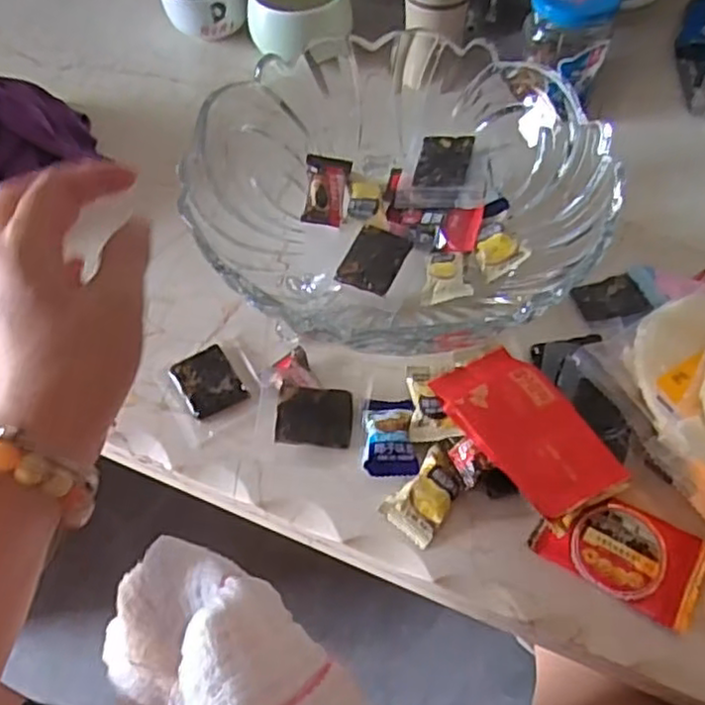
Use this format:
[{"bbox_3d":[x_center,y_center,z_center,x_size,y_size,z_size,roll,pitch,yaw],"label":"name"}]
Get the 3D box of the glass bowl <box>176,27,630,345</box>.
[{"bbox_3d":[0.020,-0.095,0.425,0.222,0.098,0.204,0,57,1],"label":"glass bowl"}]

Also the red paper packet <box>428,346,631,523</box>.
[{"bbox_3d":[0.090,0.038,0.363,0.051,0.012,0.101,-28,55,-13],"label":"red paper packet"}]

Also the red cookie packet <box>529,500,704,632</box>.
[{"bbox_3d":[0.136,0.097,0.348,0.078,0.010,0.050,26,61,17],"label":"red cookie packet"}]

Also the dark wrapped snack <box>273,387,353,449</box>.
[{"bbox_3d":[-0.021,0.036,0.386,0.040,0.014,0.033,1,57,2],"label":"dark wrapped snack"}]

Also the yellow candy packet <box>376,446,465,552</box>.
[{"bbox_3d":[0.039,0.075,0.362,0.028,0.015,0.045,33,63,20],"label":"yellow candy packet"}]

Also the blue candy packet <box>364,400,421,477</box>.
[{"bbox_3d":[0.021,0.045,0.380,0.027,0.007,0.047,-1,57,0],"label":"blue candy packet"}]

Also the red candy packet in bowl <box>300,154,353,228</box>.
[{"bbox_3d":[-0.017,-0.103,0.438,0.028,0.008,0.044,11,74,-17],"label":"red candy packet in bowl"}]

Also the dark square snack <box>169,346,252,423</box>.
[{"bbox_3d":[-0.085,0.017,0.409,0.033,0.008,0.042,-28,61,-17],"label":"dark square snack"}]

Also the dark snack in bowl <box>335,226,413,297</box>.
[{"bbox_3d":[0.012,-0.055,0.410,0.031,0.010,0.042,22,60,14],"label":"dark snack in bowl"}]

